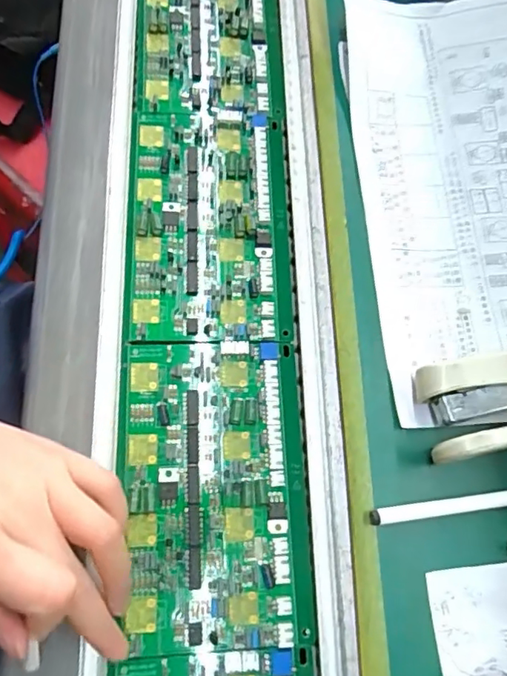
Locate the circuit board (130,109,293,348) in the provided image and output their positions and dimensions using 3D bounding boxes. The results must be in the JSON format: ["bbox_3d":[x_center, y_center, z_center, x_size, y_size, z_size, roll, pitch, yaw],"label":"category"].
[{"bbox_3d":[-0.027,-0.071,0.323,0.093,0.010,0.155,-1,73,-6],"label":"circuit board"}]

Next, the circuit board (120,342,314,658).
[{"bbox_3d":[-0.020,0.078,0.277,0.093,0.011,0.153,-3,73,-2],"label":"circuit board"}]

